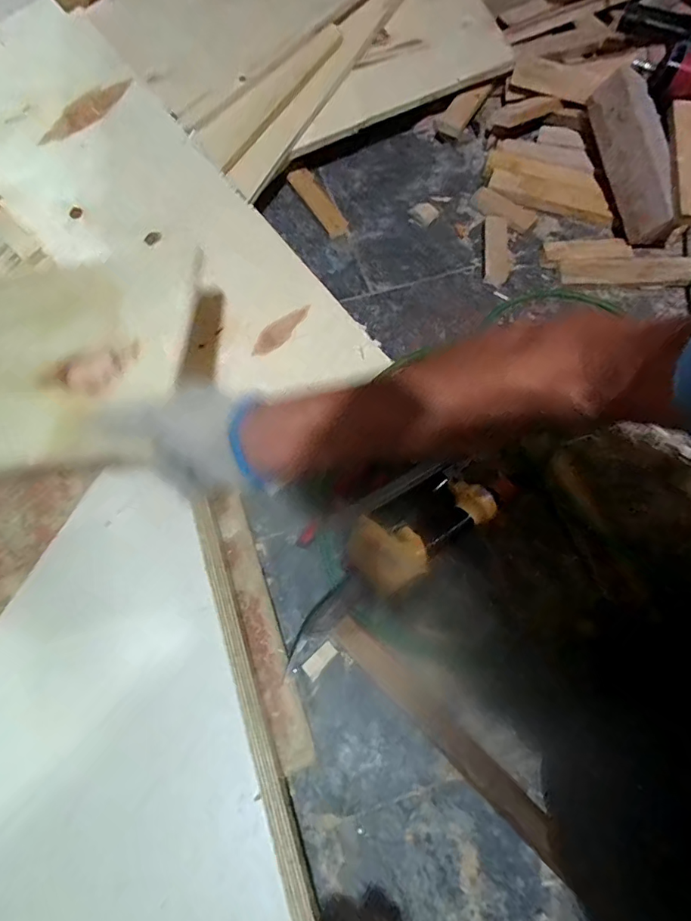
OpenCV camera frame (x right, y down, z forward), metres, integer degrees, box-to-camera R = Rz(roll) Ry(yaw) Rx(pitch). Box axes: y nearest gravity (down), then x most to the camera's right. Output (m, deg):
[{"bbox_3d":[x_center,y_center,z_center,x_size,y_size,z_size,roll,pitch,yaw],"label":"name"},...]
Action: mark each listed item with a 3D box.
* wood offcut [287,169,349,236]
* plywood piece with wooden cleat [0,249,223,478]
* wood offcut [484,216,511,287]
[{"bbox_3d":[-0.041,-0.402,0.751,0.036,0.018,0.133,-29,73,-10],"label":"wood offcut"},{"bbox_3d":[-0.433,-0.080,0.480,0.644,0.021,0.232,-4,67,13],"label":"plywood piece with wooden cleat"},{"bbox_3d":[0.231,-0.318,0.728,0.038,0.008,0.123,7,70,2],"label":"wood offcut"}]

